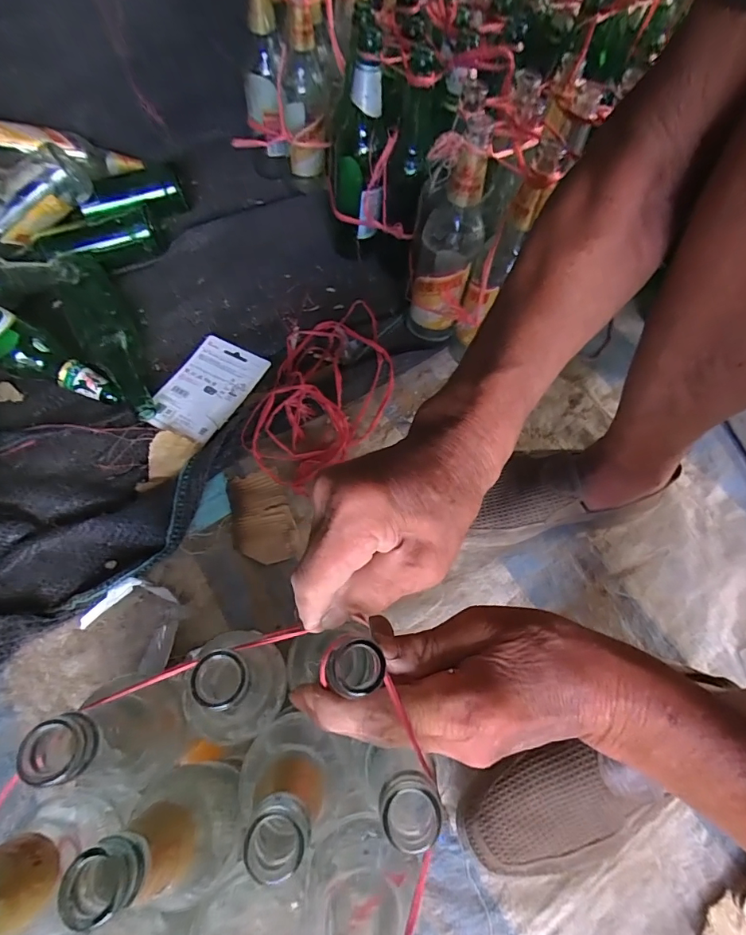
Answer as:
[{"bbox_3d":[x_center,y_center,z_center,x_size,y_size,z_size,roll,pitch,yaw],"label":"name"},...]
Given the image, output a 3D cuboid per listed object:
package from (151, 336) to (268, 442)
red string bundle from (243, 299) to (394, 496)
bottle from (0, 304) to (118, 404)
[{"bbox_3d":[-0.218,-0.107,0.579,0.107,0.012,0.150,25,67,10],"label":"package"},{"bbox_3d":[-0.053,-0.107,0.558,0.156,0.049,0.289,12,65,4],"label":"red string bundle"},{"bbox_3d":[-0.442,-0.150,0.541,0.260,0.061,0.058,29,66,-12],"label":"bottle"}]

